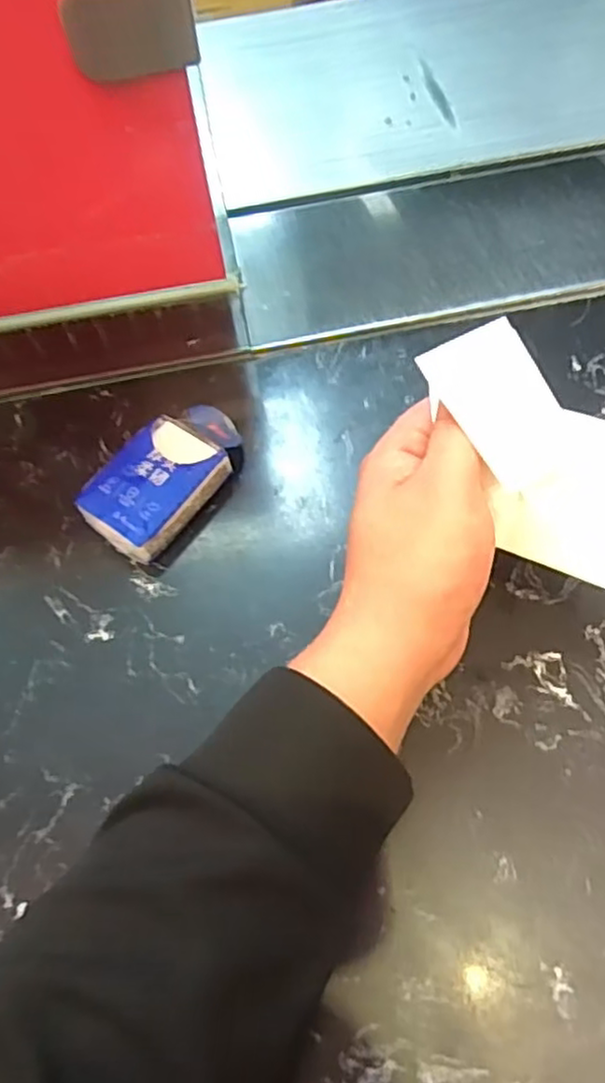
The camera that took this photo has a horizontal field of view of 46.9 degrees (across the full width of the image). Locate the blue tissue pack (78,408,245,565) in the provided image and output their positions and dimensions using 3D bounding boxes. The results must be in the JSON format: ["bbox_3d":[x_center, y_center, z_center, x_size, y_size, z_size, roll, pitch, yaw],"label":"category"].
[{"bbox_3d":[-0.078,-0.038,0.399,0.055,0.022,0.102,30,67,19],"label":"blue tissue pack"}]

